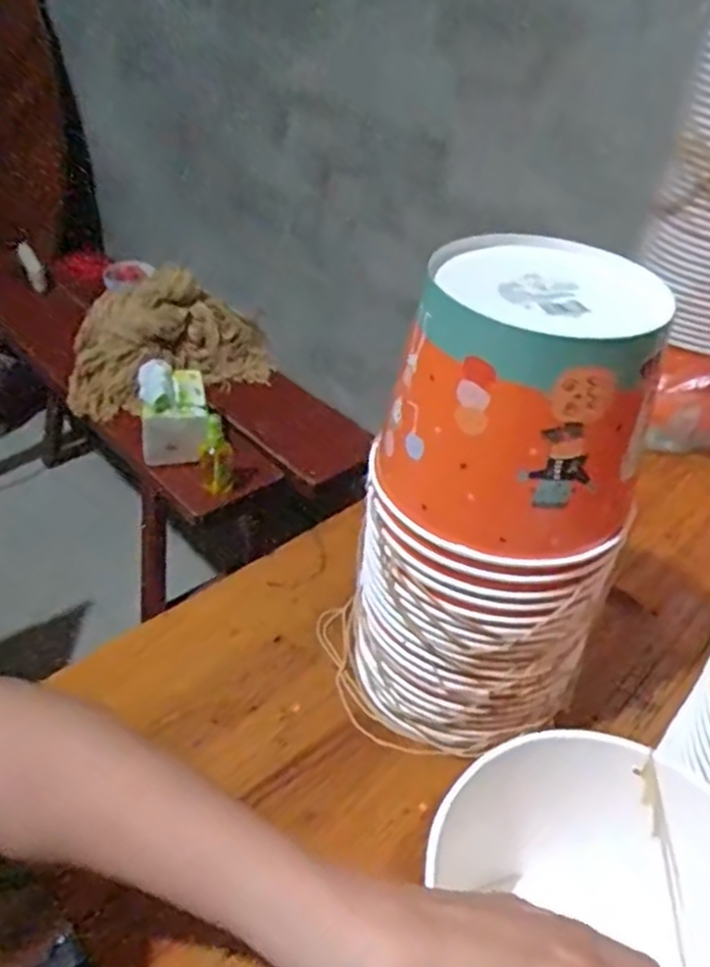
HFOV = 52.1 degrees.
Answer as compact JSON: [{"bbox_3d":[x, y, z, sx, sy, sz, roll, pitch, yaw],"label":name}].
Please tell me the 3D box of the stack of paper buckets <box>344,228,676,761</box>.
[{"bbox_3d":[0.085,0.027,0.470,0.138,0.315,0.147,-17,42,-26],"label":"stack of paper buckets"}]

